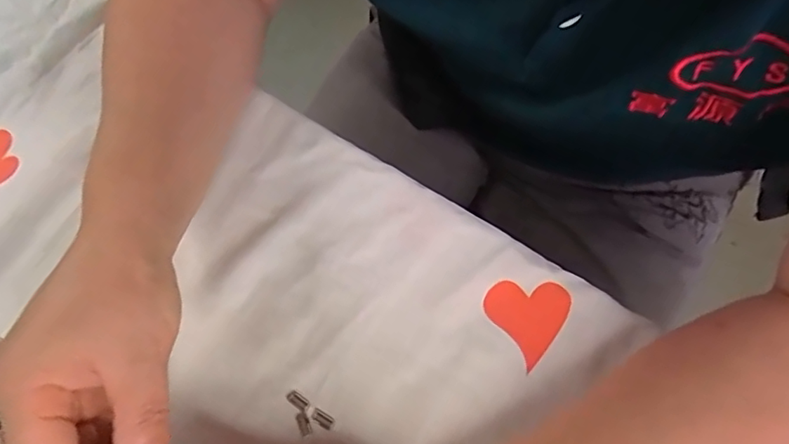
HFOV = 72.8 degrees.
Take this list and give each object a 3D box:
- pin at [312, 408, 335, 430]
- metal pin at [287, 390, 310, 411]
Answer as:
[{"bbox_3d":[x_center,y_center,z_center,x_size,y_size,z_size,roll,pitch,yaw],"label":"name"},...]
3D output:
[{"bbox_3d":[-0.037,0.100,0.273,0.012,0.004,0.006,31,72,14],"label":"pin"},{"bbox_3d":[-0.050,0.092,0.277,0.012,0.004,0.006,33,73,15],"label":"metal pin"}]

